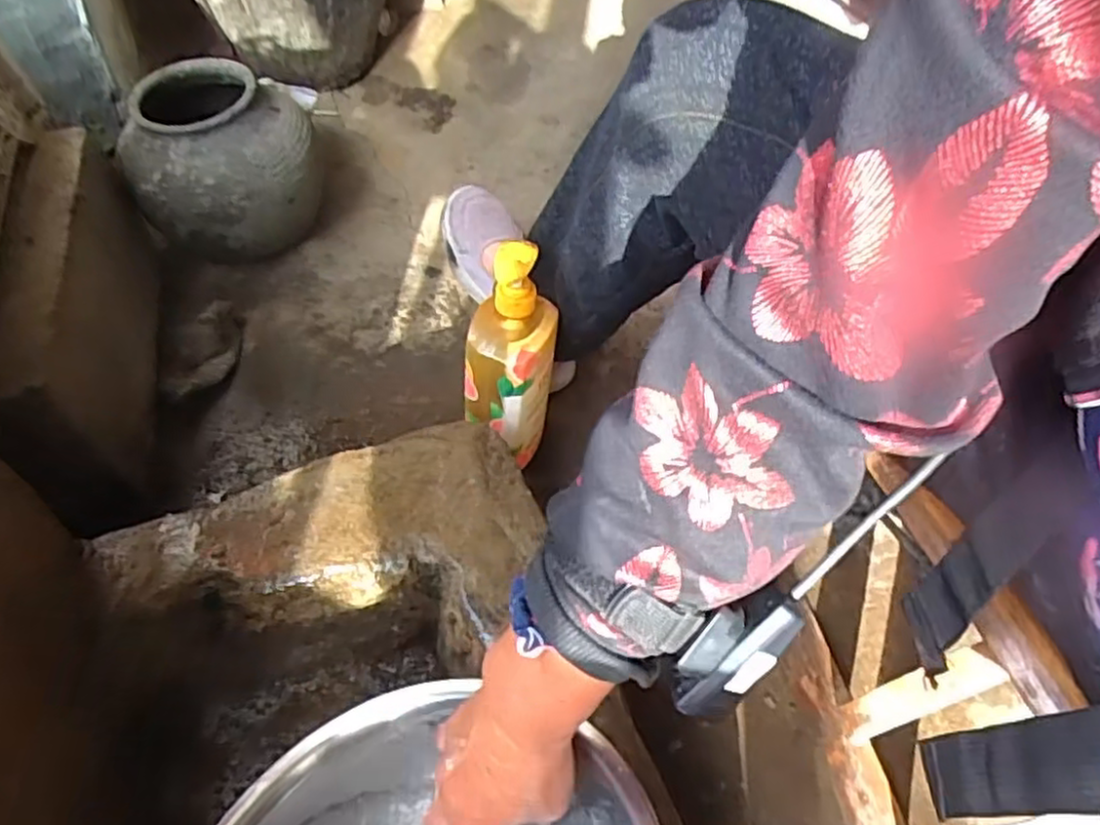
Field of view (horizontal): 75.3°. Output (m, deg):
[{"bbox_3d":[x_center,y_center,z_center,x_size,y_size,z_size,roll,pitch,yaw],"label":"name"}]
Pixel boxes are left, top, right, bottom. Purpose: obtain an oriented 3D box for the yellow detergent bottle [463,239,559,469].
[{"bbox_3d":[-0.038,-0.035,0.672,0.080,0.266,0.069,2,51,-1],"label":"yellow detergent bottle"}]

